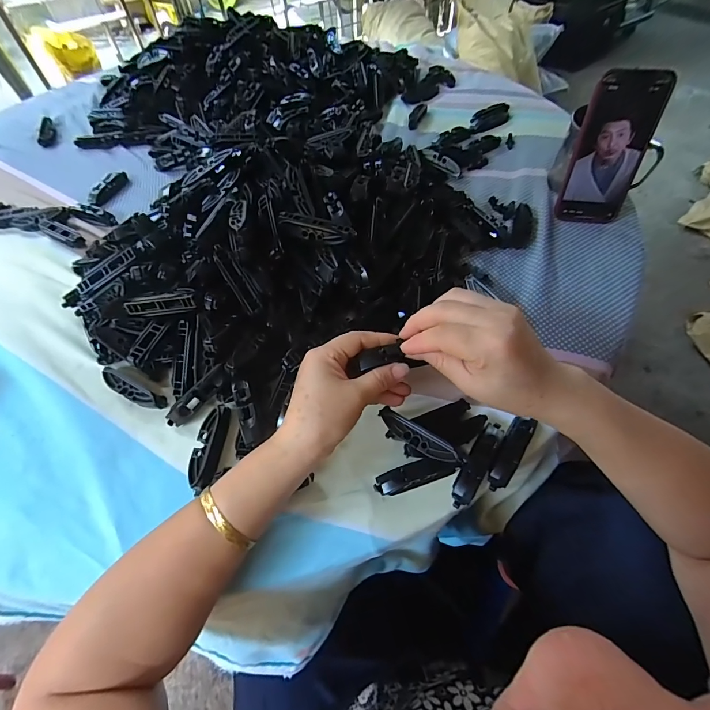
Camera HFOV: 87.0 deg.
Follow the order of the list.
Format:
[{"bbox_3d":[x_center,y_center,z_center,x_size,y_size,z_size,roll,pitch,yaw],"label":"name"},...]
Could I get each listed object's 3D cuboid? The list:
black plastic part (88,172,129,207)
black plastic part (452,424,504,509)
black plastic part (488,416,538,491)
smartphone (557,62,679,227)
[{"bbox_3d":[-0.376,-0.258,0.572,0.019,0.017,0.081,14,59,10],"label":"black plastic part"},{"bbox_3d":[0.106,0.091,0.321,0.019,0.017,0.079,29,63,18],"label":"black plastic part"},{"bbox_3d":[0.135,0.084,0.324,0.020,0.011,0.069,29,76,18],"label":"black plastic part"},{"bbox_3d":[0.302,-0.242,0.447,0.076,0.159,0.018,9,36,12],"label":"smartphone"}]

